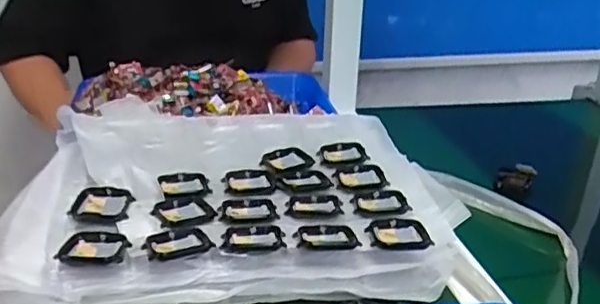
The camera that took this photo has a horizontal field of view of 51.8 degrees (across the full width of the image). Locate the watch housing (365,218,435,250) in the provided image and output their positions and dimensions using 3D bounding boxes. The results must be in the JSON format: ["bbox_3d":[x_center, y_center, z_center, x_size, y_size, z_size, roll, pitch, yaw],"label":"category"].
[{"bbox_3d":[0.077,0.065,0.488,0.047,0.007,0.036,-3,25,-10],"label":"watch housing"}]

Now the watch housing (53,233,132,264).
[{"bbox_3d":[-0.151,0.072,0.463,0.046,0.014,0.035,4,25,6],"label":"watch housing"}]

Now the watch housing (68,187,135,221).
[{"bbox_3d":[-0.166,0.043,0.521,0.048,0.015,0.033,8,26,15],"label":"watch housing"}]

